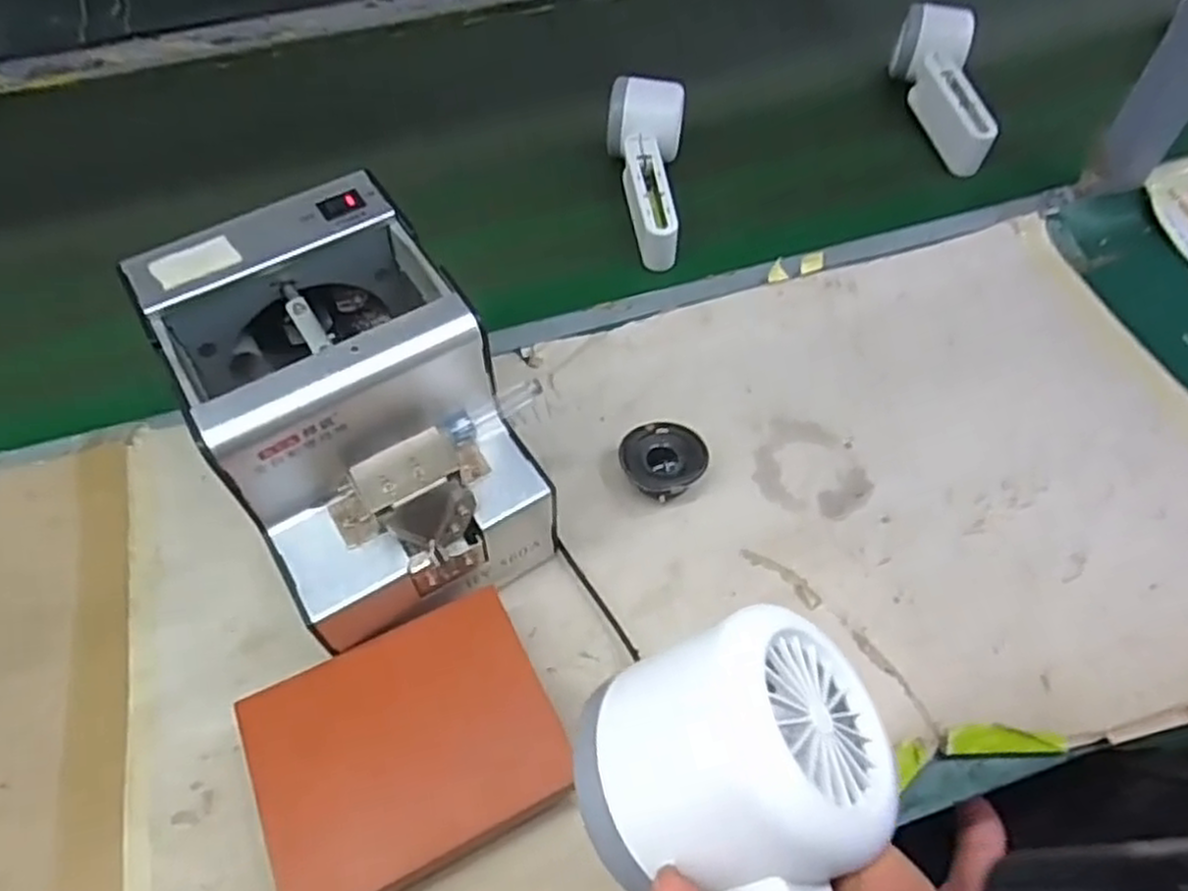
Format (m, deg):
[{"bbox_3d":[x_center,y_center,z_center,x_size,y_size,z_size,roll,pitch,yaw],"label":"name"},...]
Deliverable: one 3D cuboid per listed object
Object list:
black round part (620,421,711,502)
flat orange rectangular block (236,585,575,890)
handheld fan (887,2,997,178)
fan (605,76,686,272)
[{"bbox_3d":[0.041,0.011,0.457,0.049,0.025,0.047,-1,55,1],"label":"black round part"},{"bbox_3d":[-0.083,0.141,0.361,0.128,0.040,0.101,-24,58,-15],"label":"flat orange rectangular block"},{"bbox_3d":[0.298,-0.297,0.652,0.055,0.054,0.154,-4,68,-2],"label":"handheld fan"},{"bbox_3d":[0.035,-0.206,0.582,0.059,0.056,0.148,4,55,4],"label":"fan"}]

